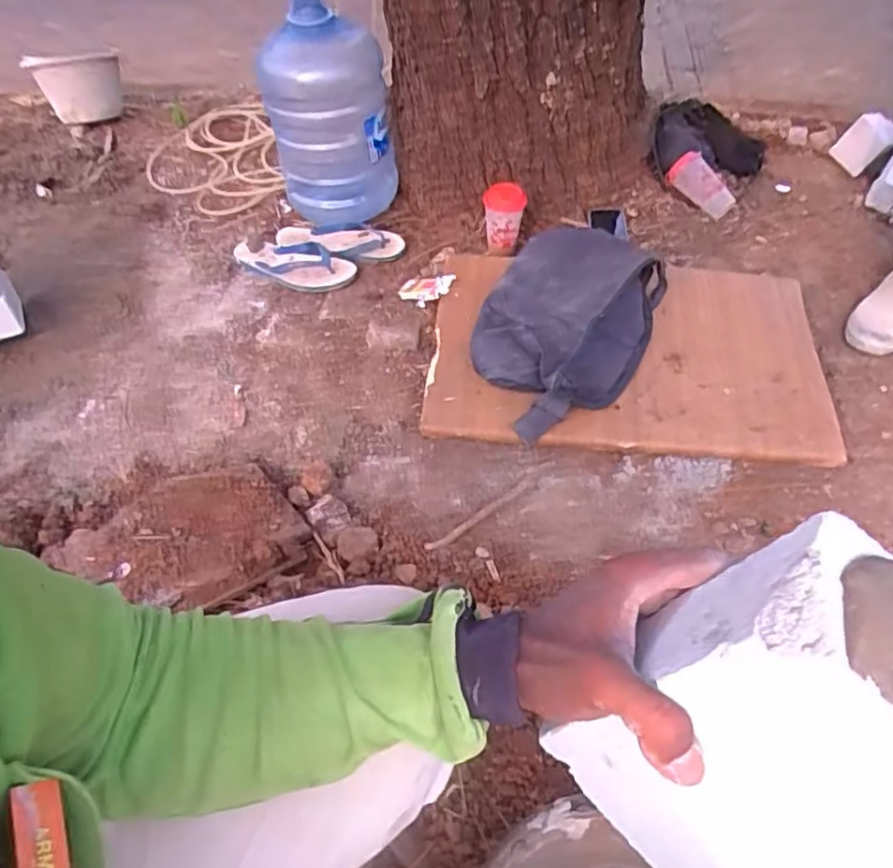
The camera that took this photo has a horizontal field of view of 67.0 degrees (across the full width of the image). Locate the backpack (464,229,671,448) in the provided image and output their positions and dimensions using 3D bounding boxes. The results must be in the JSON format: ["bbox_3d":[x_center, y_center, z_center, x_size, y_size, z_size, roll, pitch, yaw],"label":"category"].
[{"bbox_3d":[0.214,-0.192,1.216,0.289,0.180,0.408,19,52,14],"label":"backpack"}]

